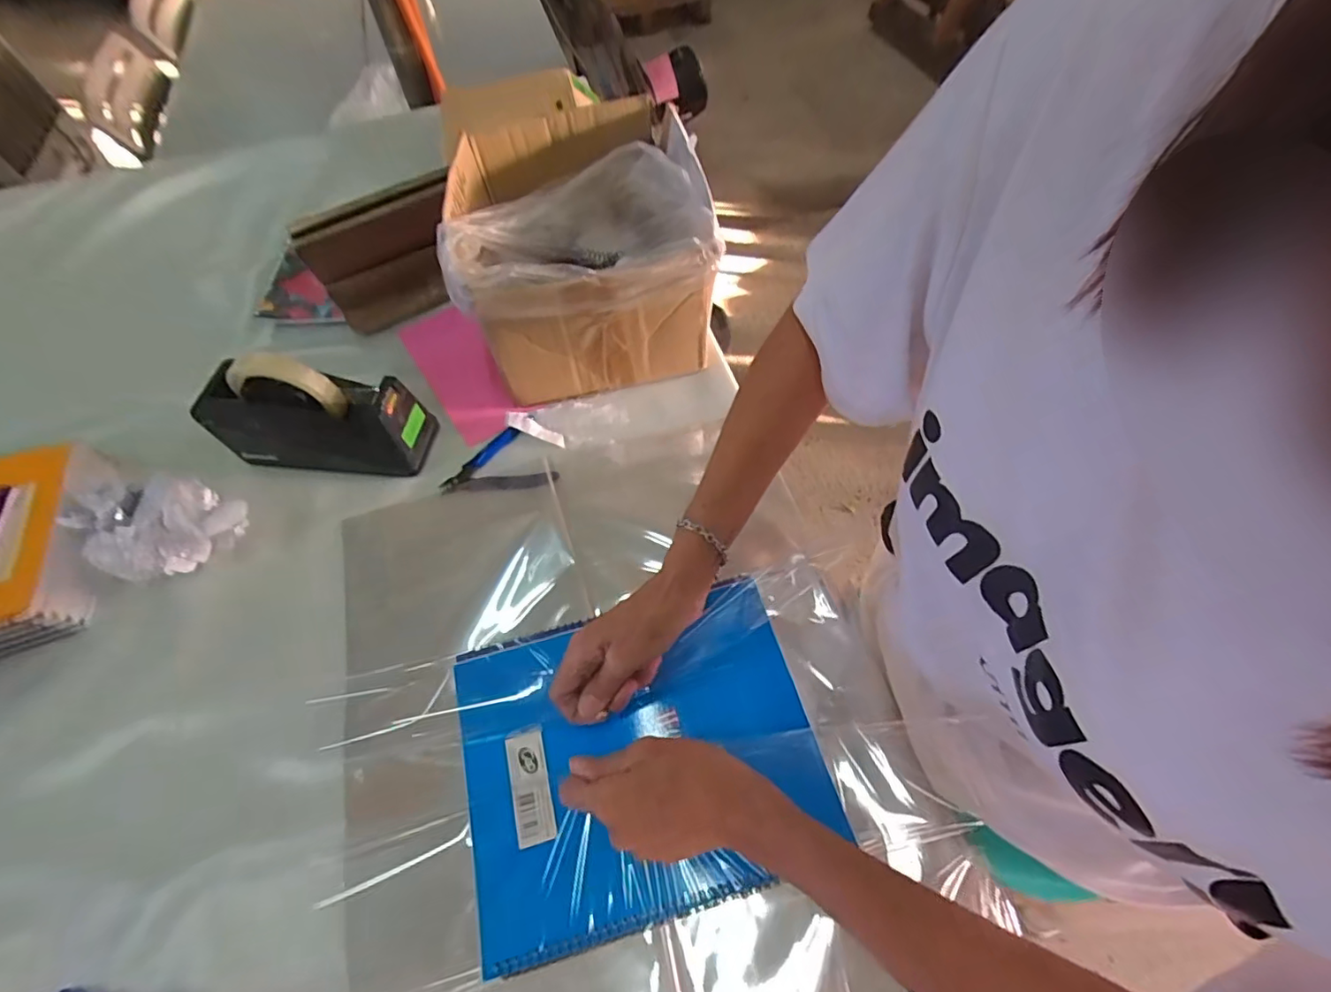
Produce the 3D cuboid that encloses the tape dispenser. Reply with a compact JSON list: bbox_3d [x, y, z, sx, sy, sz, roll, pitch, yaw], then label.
[{"bbox_3d":[-0.357,-0.082,0.577,0.193,0.113,0.065,-1,60,2],"label":"tape dispenser"}]

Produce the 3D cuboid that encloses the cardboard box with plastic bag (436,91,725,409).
[{"bbox_3d":[-0.097,-0.288,0.668,0.259,0.183,0.329,-8,60,-3],"label":"cardboard box with plastic bag"}]

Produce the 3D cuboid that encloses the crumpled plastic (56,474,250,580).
[{"bbox_3d":[-0.477,0.029,0.533,0.114,0.081,0.106,-1,60,2],"label":"crumpled plastic"}]

